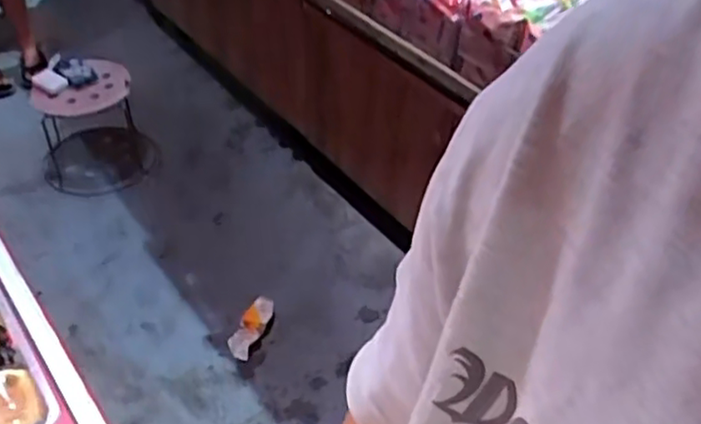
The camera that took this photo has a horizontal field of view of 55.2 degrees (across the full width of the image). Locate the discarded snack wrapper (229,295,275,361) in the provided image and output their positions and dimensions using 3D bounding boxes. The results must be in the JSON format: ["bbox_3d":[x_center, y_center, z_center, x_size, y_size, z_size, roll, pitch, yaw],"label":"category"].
[{"bbox_3d":[-0.253,0.295,1.746,0.071,0.048,0.207,17,43,15],"label":"discarded snack wrapper"}]

